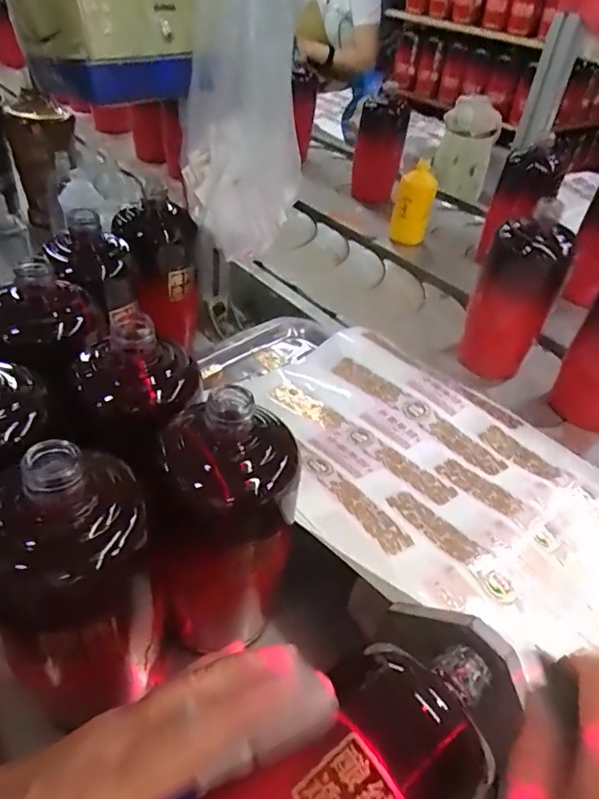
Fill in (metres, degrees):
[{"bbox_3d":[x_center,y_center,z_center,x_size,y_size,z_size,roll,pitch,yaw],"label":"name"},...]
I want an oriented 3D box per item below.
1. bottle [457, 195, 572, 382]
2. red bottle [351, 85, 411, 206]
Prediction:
[{"bbox_3d":[0.240,-0.119,0.595,0.075,0.189,0.068,26,44,20],"label":"bottle"},{"bbox_3d":[0.142,-0.440,0.970,0.086,0.185,0.070,6,41,-3],"label":"red bottle"}]

